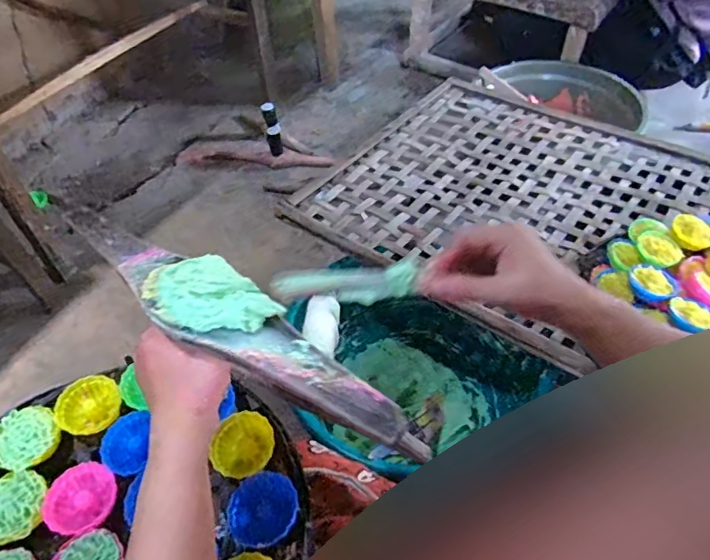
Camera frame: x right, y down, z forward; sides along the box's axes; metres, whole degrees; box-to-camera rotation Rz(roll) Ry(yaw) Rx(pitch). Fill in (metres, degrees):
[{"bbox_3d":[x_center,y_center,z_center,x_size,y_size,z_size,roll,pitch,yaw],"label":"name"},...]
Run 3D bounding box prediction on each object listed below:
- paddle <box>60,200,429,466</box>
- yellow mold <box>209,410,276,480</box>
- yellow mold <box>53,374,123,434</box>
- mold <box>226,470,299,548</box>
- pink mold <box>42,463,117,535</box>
[{"bbox_3d":[-0.100,0.020,0.337,0.332,0.011,0.048,29,56,23],"label":"paddle"},{"bbox_3d":[-0.109,0.161,0.497,0.060,0.026,0.051,-30,56,-22],"label":"yellow mold"},{"bbox_3d":[-0.276,0.131,0.530,0.060,0.020,0.055,0,50,0],"label":"yellow mold"},{"bbox_3d":[-0.083,0.206,0.456,0.063,0.022,0.058,0,50,0],"label":"mold"},{"bbox_3d":[-0.254,0.202,0.471,0.056,0.019,0.065,-12,51,-9],"label":"pink mold"}]

